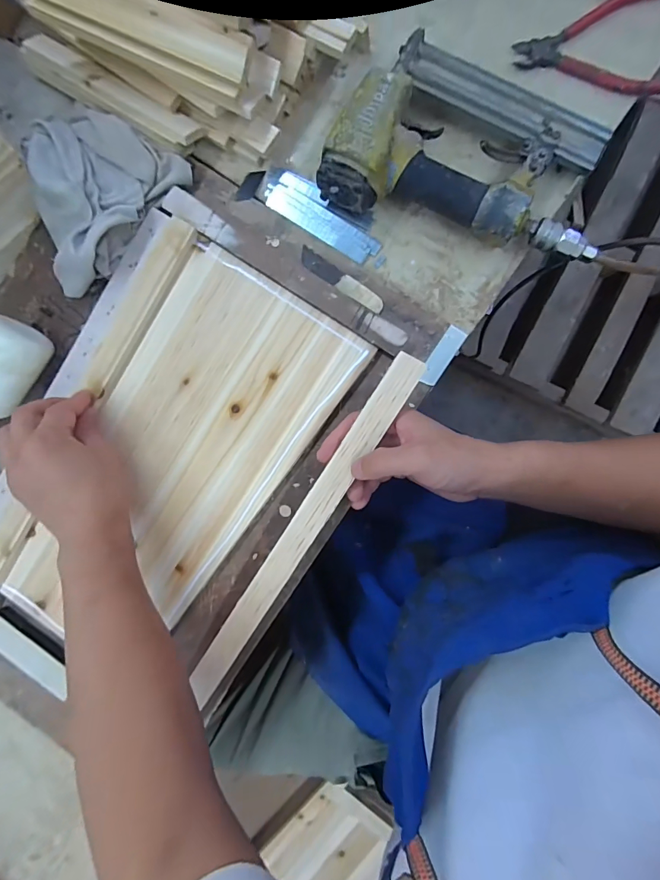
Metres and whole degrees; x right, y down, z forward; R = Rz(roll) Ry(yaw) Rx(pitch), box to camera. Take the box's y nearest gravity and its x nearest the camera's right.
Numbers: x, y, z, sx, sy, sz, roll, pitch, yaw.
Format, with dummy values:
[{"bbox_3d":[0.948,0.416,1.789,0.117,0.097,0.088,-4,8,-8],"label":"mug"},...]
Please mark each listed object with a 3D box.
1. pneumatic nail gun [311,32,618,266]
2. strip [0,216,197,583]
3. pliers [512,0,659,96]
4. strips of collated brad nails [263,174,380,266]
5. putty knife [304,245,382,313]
[{"bbox_3d":[0.132,-0.275,0.364,0.257,0.054,0.155,16,91,3],"label":"pneumatic nail gun"},{"bbox_3d":[-0.259,-0.025,0.400,0.034,0.012,0.444,30,91,5],"label":"strip"},{"bbox_3d":[0.263,-0.394,0.371,0.143,0.014,0.100,22,91,3],"label":"pliers"},{"bbox_3d":[-0.005,-0.230,0.403,0.127,0.008,0.043,37,92,2],"label":"strips of collated brad nails"},{"bbox_3d":[0.011,-0.162,0.395,0.100,0.005,0.018,35,92,2],"label":"putty knife"}]

